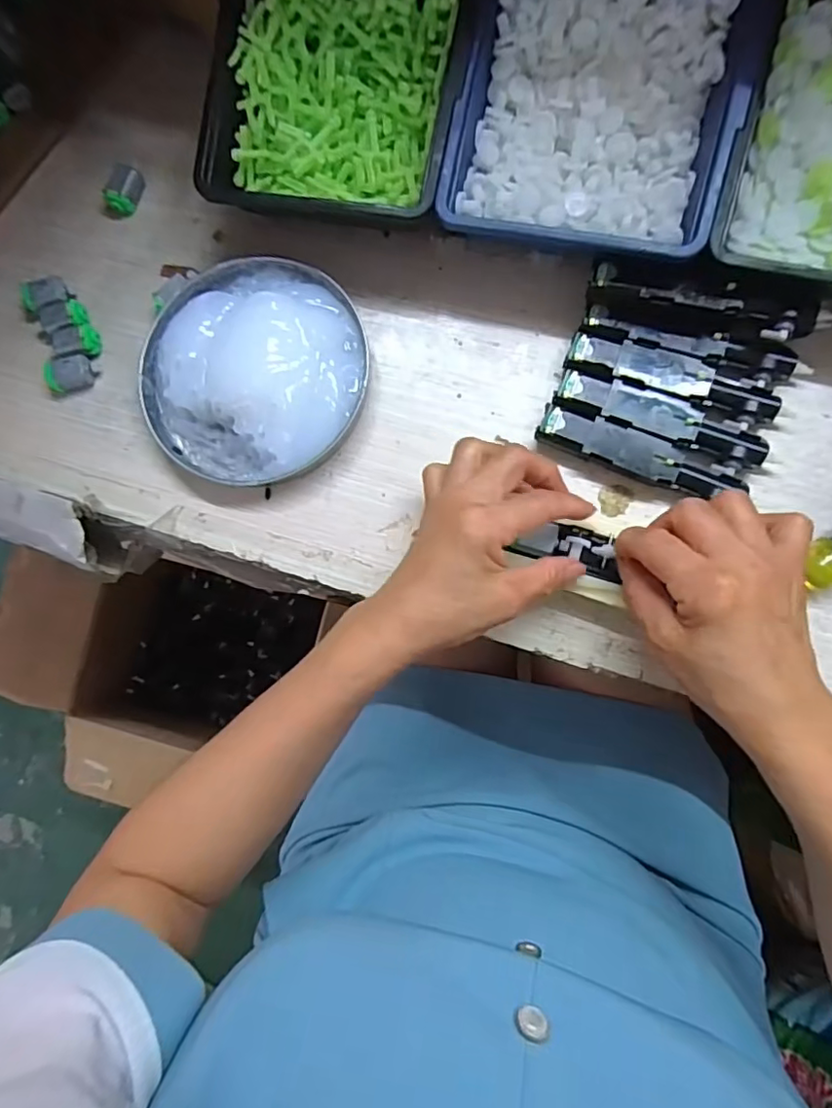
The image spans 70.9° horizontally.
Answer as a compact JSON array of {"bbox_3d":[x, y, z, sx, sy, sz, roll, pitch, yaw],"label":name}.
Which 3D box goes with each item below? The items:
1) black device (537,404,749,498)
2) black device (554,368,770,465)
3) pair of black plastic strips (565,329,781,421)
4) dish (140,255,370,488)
[{"bbox_3d":[0.128,-0.056,0.338,0.114,0.020,0.024,22,87,8],"label":"black device"},{"bbox_3d":[0.140,-0.077,0.340,0.118,0.019,0.026,21,87,8],"label":"black device"},{"bbox_3d":[0.148,-0.101,0.341,0.118,0.019,0.026,20,87,8],"label":"pair of black plastic strips"},{"bbox_3d":[-0.103,-0.116,0.366,0.140,0.033,0.140,-1,85,6],"label":"dish"}]

